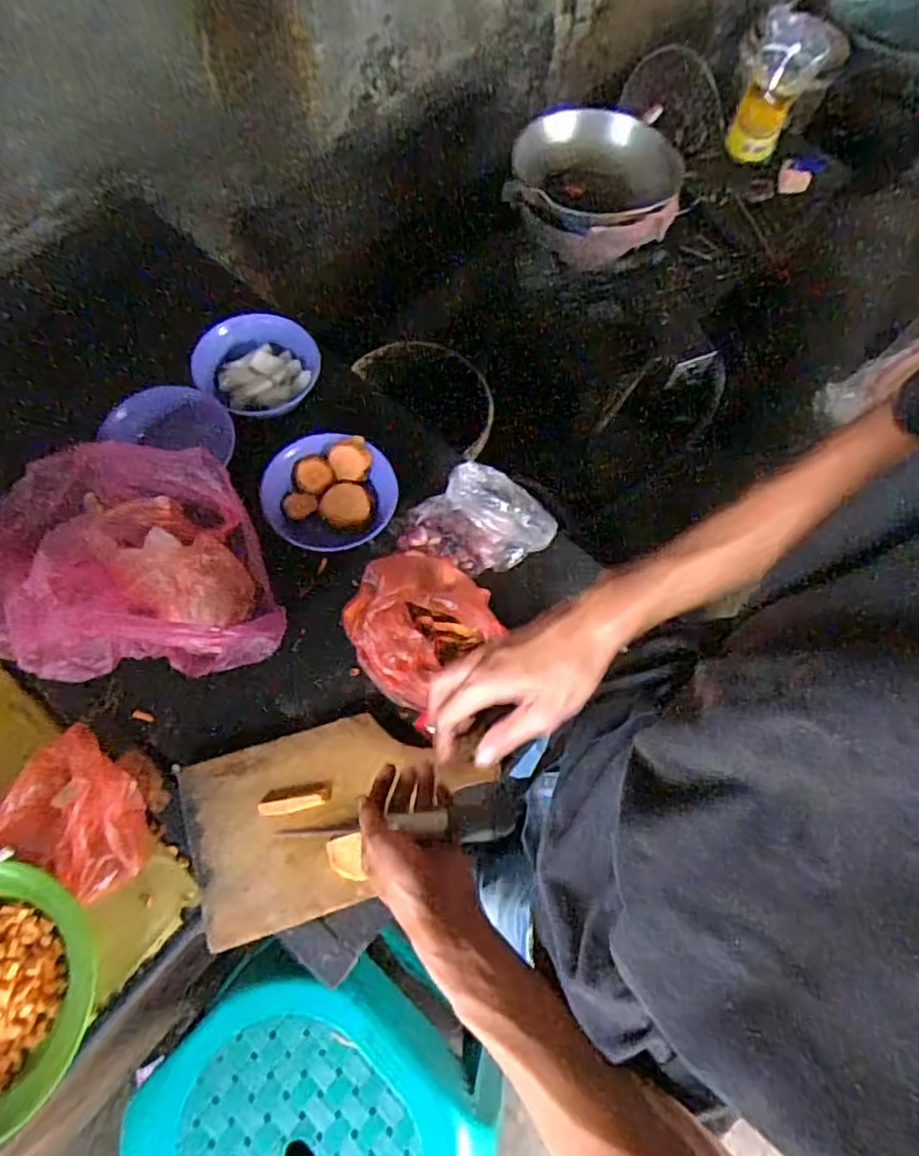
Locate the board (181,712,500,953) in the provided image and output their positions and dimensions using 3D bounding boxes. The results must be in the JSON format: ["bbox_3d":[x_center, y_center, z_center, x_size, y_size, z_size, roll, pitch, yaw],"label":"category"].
[{"bbox_3d":[-0.114,0.220,0.617,0.275,0.015,0.162,-16,69,-9],"label":"board"}]

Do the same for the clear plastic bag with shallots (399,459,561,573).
[{"bbox_3d":[0.026,-0.068,0.710,0.158,0.069,0.115,20,66,4],"label":"clear plastic bag with shallots"}]

